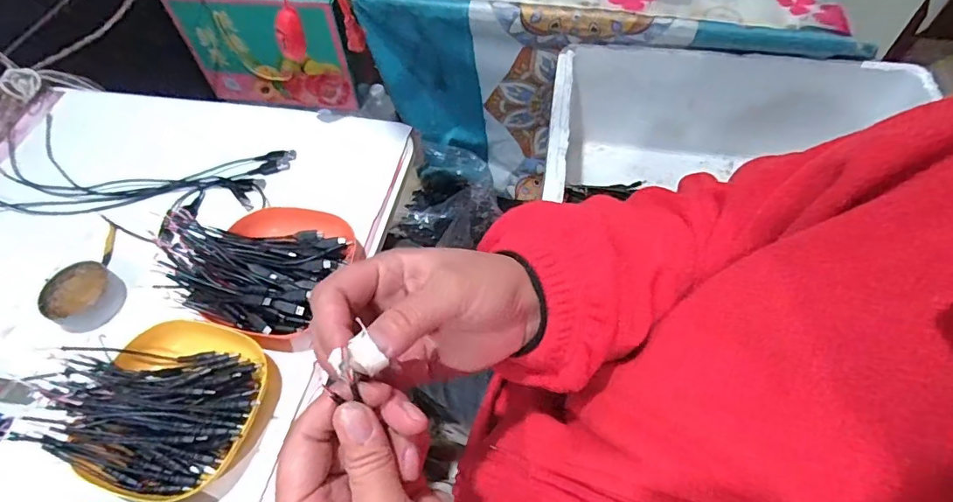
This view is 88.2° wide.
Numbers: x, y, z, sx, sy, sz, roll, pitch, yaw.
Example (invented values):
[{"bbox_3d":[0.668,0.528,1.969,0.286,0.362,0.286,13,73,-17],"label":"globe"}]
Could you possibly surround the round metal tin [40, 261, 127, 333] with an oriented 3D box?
[{"bbox_3d":[-0.381,0.044,0.479,0.075,0.024,0.063,24,61,16],"label":"round metal tin"}]

